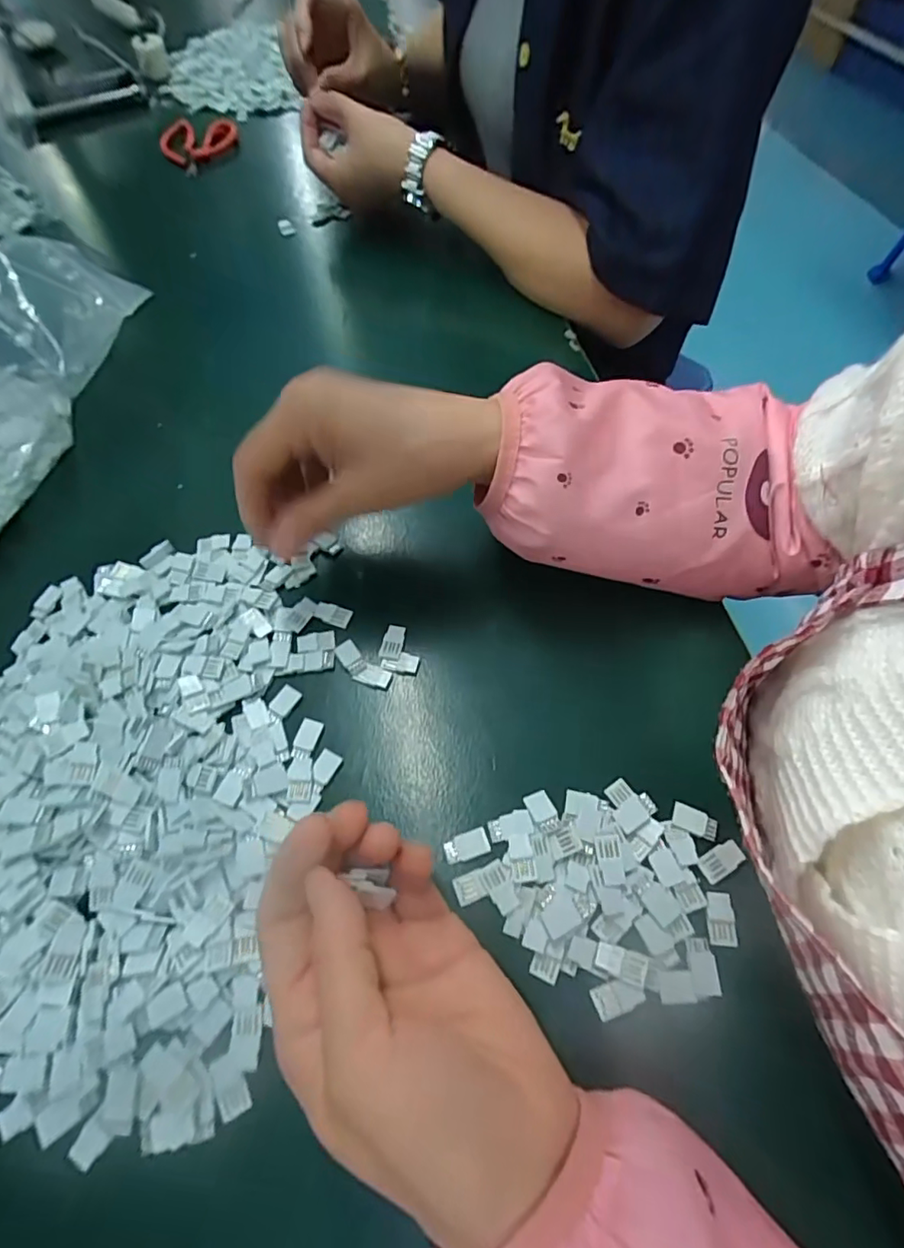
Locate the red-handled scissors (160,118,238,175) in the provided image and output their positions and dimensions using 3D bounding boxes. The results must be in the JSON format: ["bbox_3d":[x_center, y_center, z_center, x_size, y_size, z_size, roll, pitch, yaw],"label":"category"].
[{"bbox_3d":[-0.278,-0.533,0.611,0.086,0.016,0.110,-18,62,-12],"label":"red-handled scissors"}]

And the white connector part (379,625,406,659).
[{"bbox_3d":[-0.033,0.010,0.311,0.012,0.004,0.021,10,60,4],"label":"white connector part"}]

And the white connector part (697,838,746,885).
[{"bbox_3d":[0.124,0.109,0.253,0.021,0.005,0.012,-29,64,-17],"label":"white connector part"}]

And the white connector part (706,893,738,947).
[{"bbox_3d":[0.119,0.129,0.240,0.012,0.004,0.021,2,59,-1],"label":"white connector part"}]

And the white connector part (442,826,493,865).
[{"bbox_3d":[0.007,0.104,0.257,0.021,0.004,0.012,-15,61,-10],"label":"white connector part"}]

